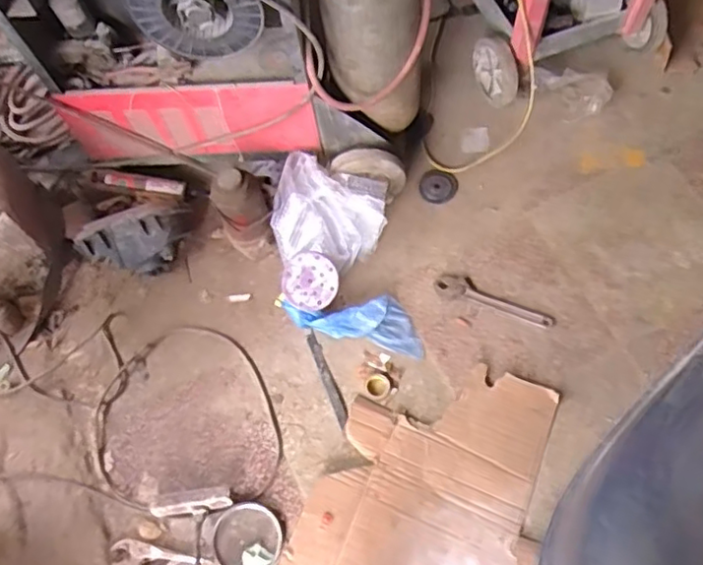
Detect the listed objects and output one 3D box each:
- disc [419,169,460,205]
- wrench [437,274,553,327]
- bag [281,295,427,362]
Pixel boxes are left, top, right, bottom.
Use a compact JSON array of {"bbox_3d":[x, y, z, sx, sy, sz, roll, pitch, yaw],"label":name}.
[{"bbox_3d":[0.228,-0.250,1.680,0.095,0.017,0.106,25,73,9],"label":"disc"},{"bbox_3d":[0.344,0.040,1.534,0.282,0.025,0.064,16,68,11],"label":"wrench"},{"bbox_3d":[0.010,0.079,1.544,0.351,0.027,0.129,13,68,9],"label":"bag"}]

